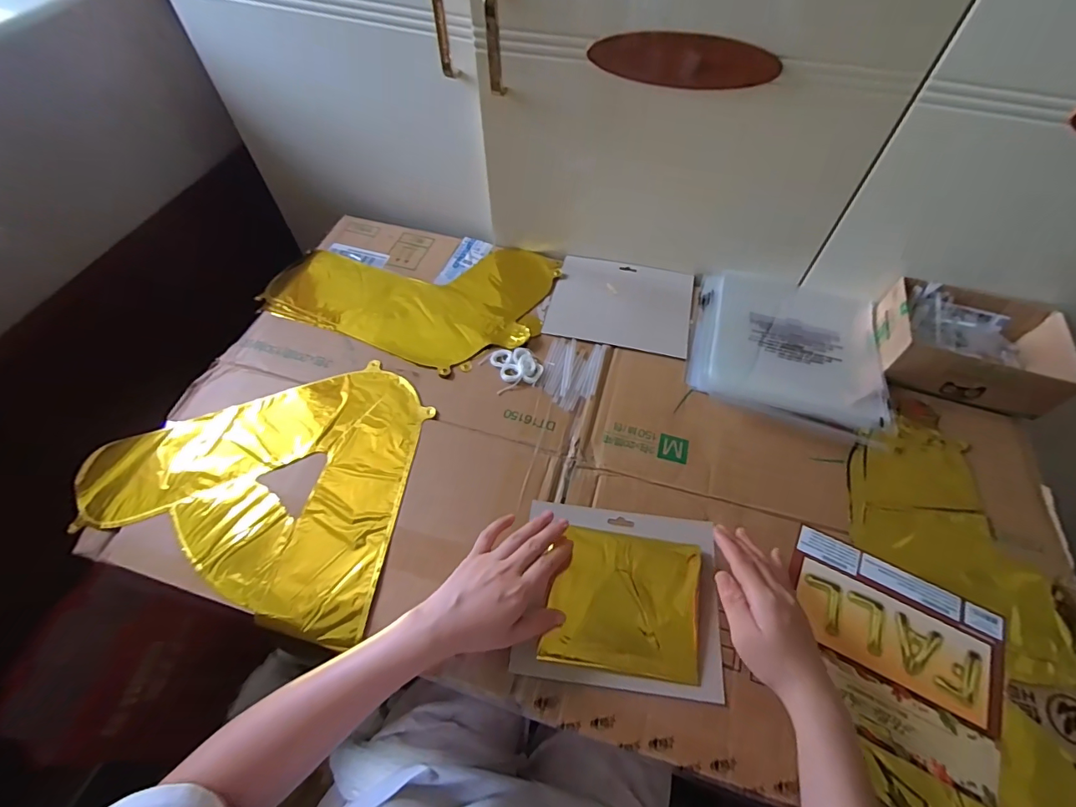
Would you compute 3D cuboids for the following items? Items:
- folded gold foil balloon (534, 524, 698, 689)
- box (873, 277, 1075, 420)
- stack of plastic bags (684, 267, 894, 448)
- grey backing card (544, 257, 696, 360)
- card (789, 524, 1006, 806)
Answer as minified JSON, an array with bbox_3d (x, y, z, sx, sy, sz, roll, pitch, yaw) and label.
[{"bbox_3d":[0.085,0.192,0.468,0.141,0.018,0.123,7,58,4],"label":"folded gold foil balloon"},{"bbox_3d":[0.530,-0.073,0.594,0.185,0.065,0.138,16,59,10],"label":"box"},{"bbox_3d":[0.323,-0.072,0.625,0.233,0.020,0.226,14,58,9],"label":"stack of plastic bags"},{"bbox_3d":[0.117,-0.144,0.673,0.191,0.005,0.161,10,58,6],"label":"grey backing card"},{"bbox_3d":[0.326,0.226,0.442,0.185,0.006,0.163,23,60,14],"label":"card"}]

